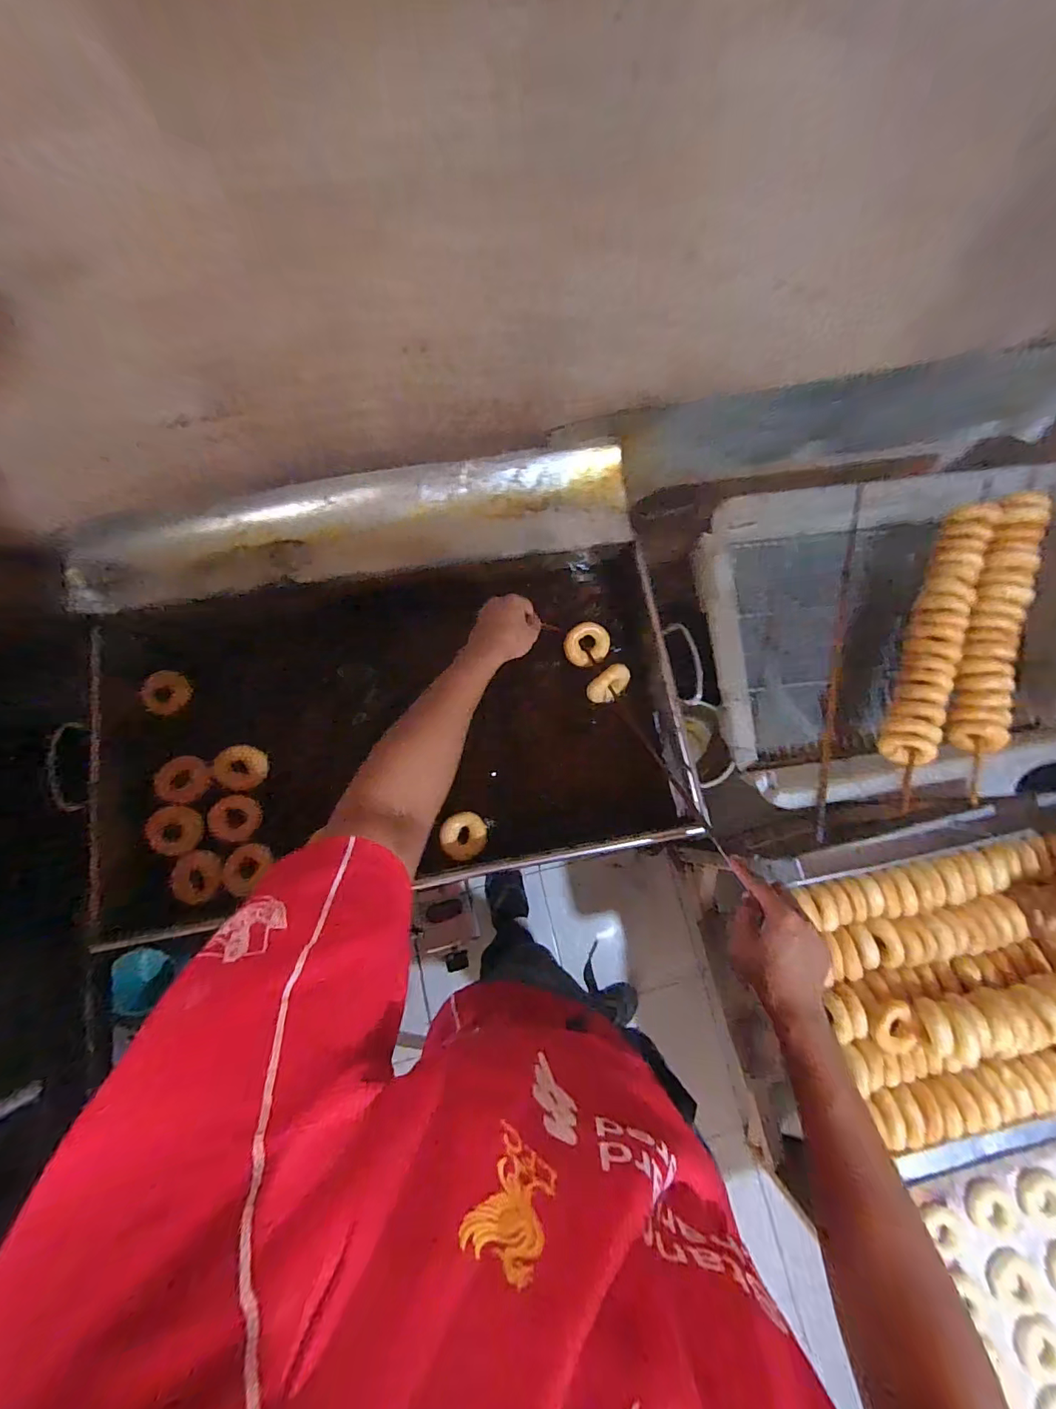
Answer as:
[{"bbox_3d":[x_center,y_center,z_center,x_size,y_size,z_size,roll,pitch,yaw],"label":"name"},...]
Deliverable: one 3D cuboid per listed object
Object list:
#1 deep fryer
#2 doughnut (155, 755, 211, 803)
[{"bbox_3d":[-0.208,-0.030,0.763,0.869,0.223,0.591,-10,78,-3],"label":"deep fryer"},{"bbox_3d":[-0.510,0.111,0.721,0.065,0.020,0.067,0,78,-1],"label":"doughnut"}]

